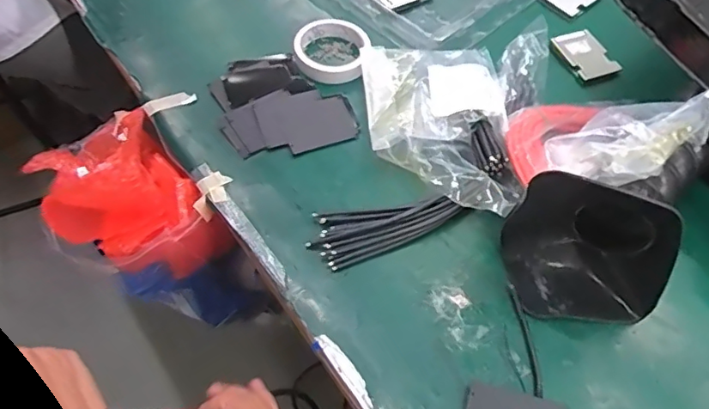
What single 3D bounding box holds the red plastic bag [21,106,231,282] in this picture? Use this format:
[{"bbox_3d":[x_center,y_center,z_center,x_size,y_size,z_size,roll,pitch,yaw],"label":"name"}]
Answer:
[{"bbox_3d":[-0.248,-0.008,0.576,0.136,0.165,0.180,-37,68,-22],"label":"red plastic bag"}]

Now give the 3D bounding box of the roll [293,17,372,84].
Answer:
[{"bbox_3d":[-0.030,-0.196,0.664,0.090,0.026,0.100,-10,60,-10],"label":"roll"}]

